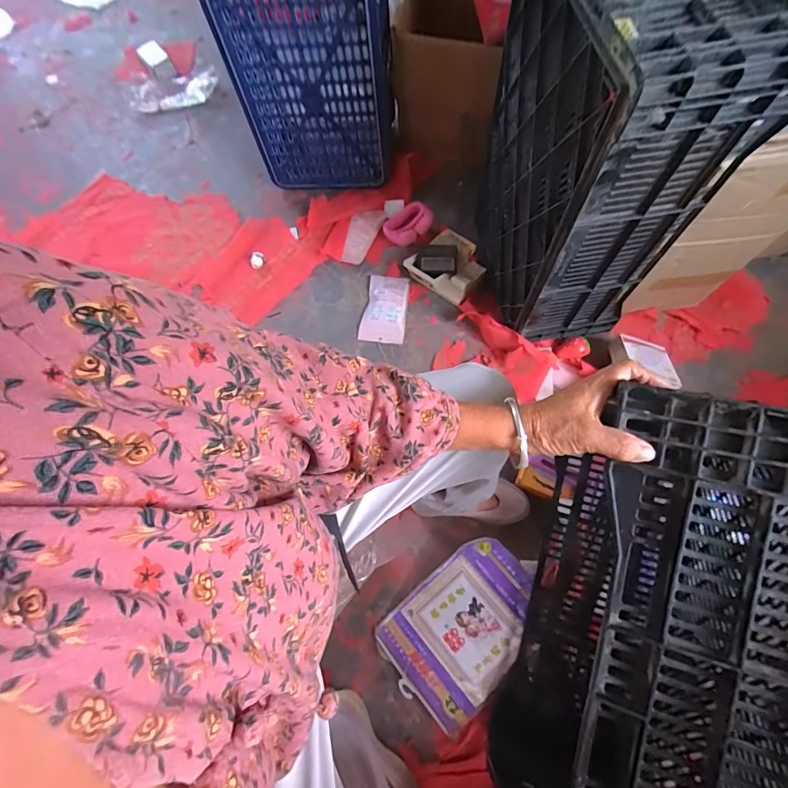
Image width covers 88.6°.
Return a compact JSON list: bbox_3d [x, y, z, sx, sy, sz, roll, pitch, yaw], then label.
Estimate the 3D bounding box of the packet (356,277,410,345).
[{"bbox_3d":[-0.023,-0.211,1.000,0.103,0.032,0.195,4,69,5],"label":"packet"}]

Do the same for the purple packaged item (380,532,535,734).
[{"bbox_3d":[0.126,0.408,0.706,0.278,0.020,0.198,-45,73,1],"label":"purple packaged item"}]

